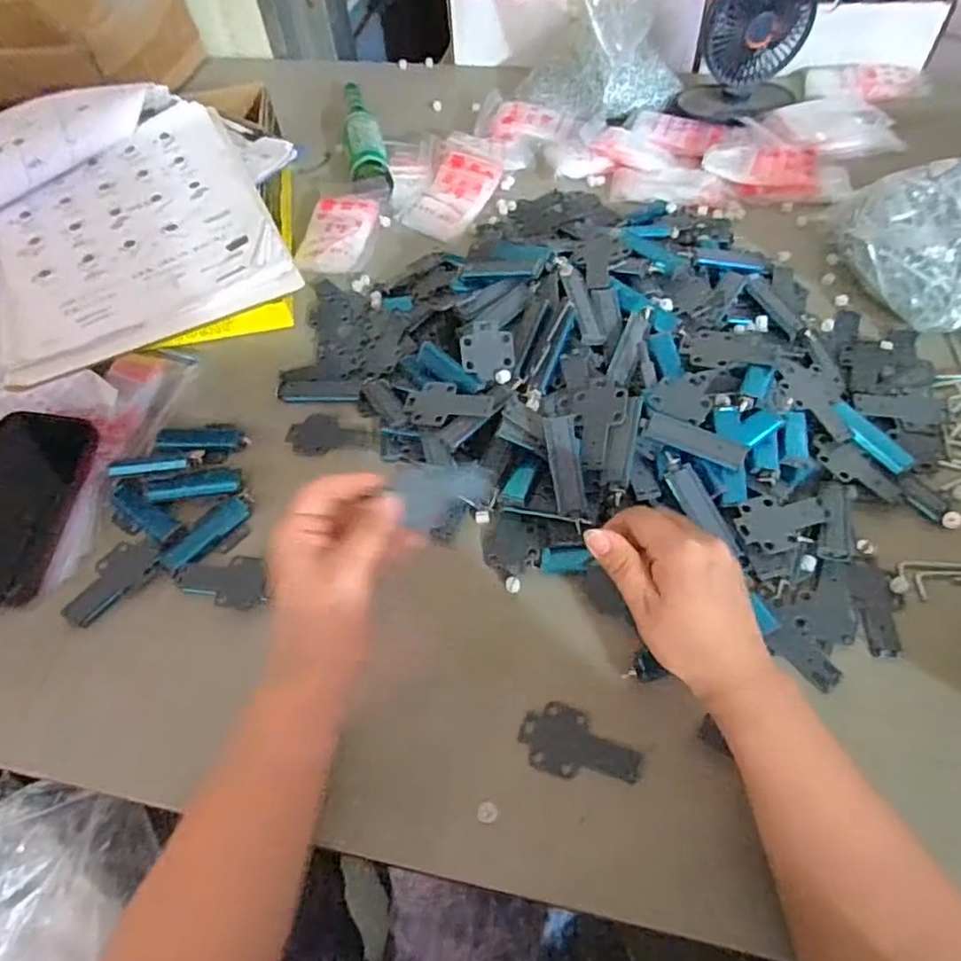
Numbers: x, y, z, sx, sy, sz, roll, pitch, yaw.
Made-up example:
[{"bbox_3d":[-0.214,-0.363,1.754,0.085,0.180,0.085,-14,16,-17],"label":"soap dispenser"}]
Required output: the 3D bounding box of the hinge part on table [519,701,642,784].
[{"bbox_3d":[0.065,0.173,0.417,0.078,0.006,0.042,14,59,13],"label":"hinge part on table"}]

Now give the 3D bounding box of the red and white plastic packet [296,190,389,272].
[{"bbox_3d":[-0.157,-0.288,0.727,0.072,0.025,0.127,11,59,11],"label":"red and white plastic packet"}]

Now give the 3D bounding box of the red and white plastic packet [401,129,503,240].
[{"bbox_3d":[-0.028,-0.350,0.755,0.082,0.021,0.159,17,60,15],"label":"red and white plastic packet"}]

